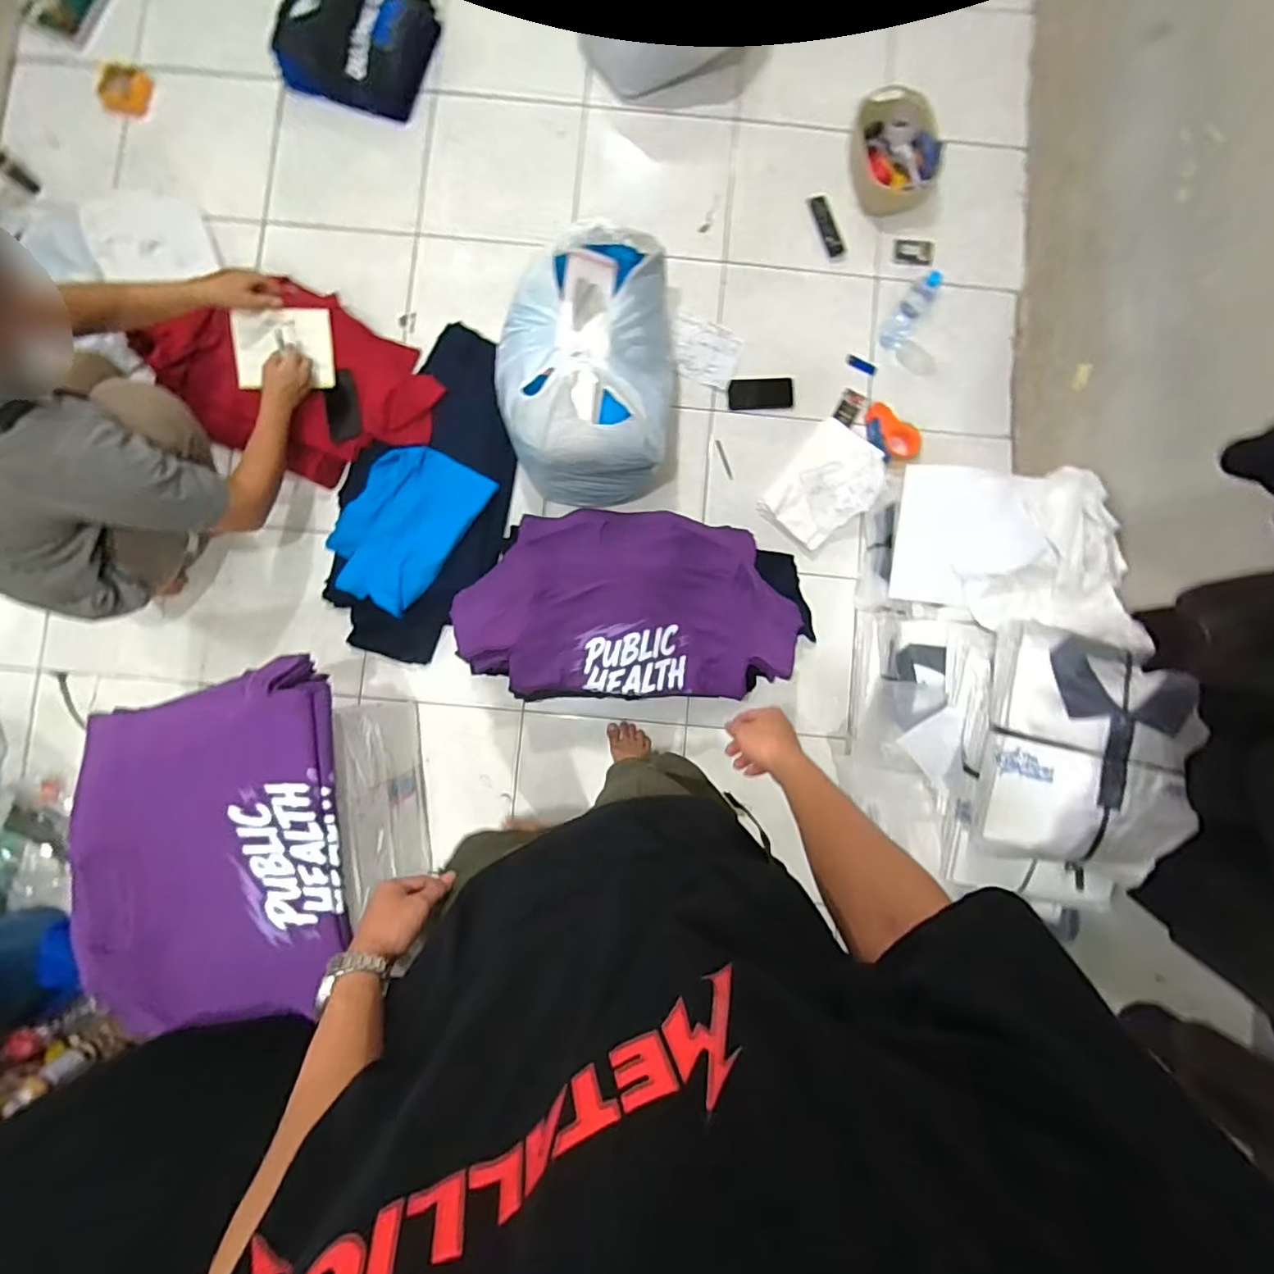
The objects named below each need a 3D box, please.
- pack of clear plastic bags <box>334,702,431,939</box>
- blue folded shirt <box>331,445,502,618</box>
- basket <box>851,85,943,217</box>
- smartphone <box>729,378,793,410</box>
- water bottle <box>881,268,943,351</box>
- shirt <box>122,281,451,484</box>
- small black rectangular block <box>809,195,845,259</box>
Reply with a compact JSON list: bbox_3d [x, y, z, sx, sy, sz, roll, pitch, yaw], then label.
[{"bbox_3d":[-0.514,0.324,1.222,0.027,0.410,0.371,-11,87,-2],"label":"pack of clear plastic bags"},{"bbox_3d":[-0.552,-0.267,1.371,0.273,0.060,0.392,34,86,1],"label":"blue folded shirt"},{"bbox_3d":[0.630,-1.197,1.444,0.183,0.105,0.249,-13,89,-1],"label":"basket"},{"bbox_3d":[0.315,-0.618,1.489,0.168,0.009,0.072,-6,98,-9],"label":"smartphone"},{"bbox_3d":[0.653,-0.778,1.393,0.072,0.210,0.071,38,88,0],"label":"water bottle"},{"bbox_3d":[-0.814,-0.611,1.397,0.669,0.116,0.410,22,91,-5],"label":"shirt"},{"bbox_3d":[0.489,-1.052,1.500,0.040,0.022,0.155,-23,89,-1],"label":"small black rectangular block"}]

